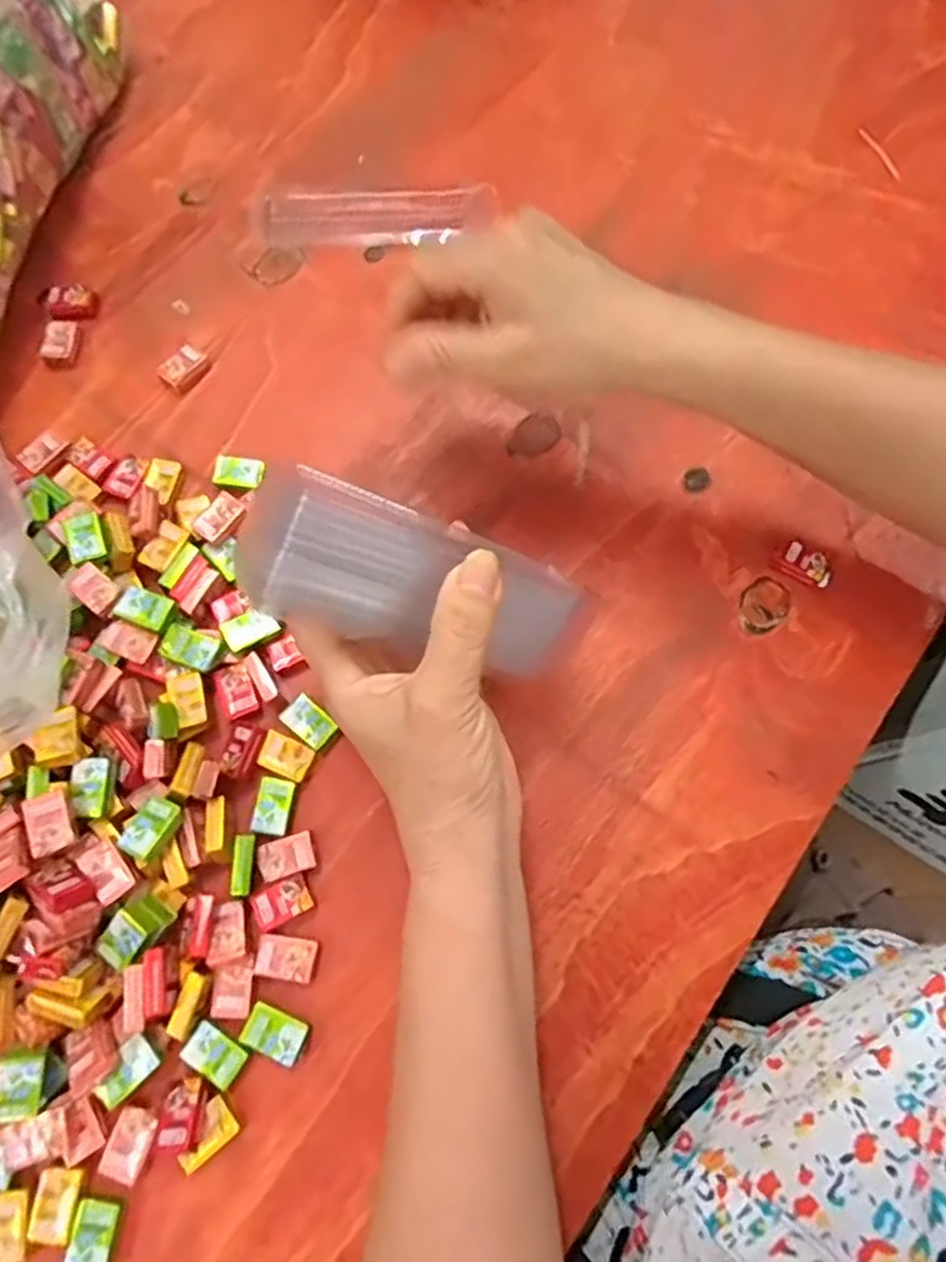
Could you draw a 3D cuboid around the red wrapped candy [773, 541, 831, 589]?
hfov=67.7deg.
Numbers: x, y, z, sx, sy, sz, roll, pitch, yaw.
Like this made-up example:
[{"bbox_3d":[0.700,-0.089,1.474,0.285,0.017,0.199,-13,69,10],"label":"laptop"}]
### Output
[{"bbox_3d":[0.174,-0.034,0.370,0.029,0.008,0.018,32,75,8],"label":"red wrapped candy"}]

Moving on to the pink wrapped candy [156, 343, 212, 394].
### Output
[{"bbox_3d":[-0.164,-0.149,0.401,0.018,0.010,0.028,36,76,9],"label":"pink wrapped candy"}]

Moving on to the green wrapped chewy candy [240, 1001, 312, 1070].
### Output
[{"bbox_3d":[-0.083,0.170,0.297,0.026,0.004,0.017,25,59,3],"label":"green wrapped chewy candy"}]

